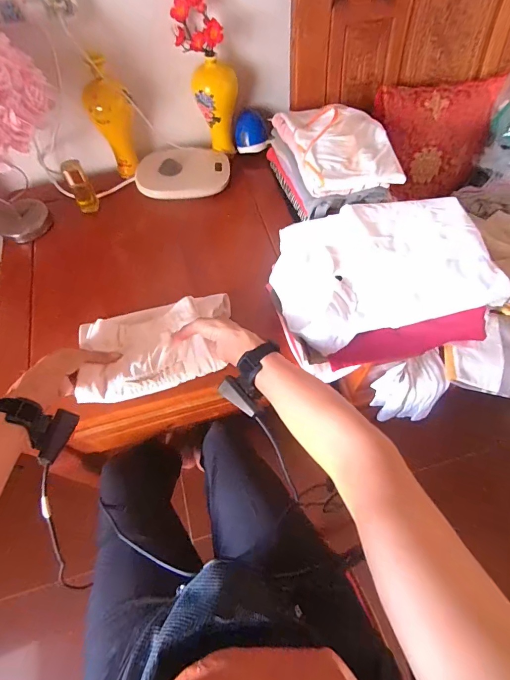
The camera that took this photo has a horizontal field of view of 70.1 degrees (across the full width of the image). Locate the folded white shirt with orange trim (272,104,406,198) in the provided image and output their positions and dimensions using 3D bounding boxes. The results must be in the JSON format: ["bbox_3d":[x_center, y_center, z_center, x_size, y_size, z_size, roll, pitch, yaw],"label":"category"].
[{"bbox_3d":[0.152,-0.393,0.703,0.172,0.044,0.284,-13,61,-6],"label":"folded white shirt with orange trim"}]

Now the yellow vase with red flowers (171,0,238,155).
[{"bbox_3d":[-0.101,-0.577,0.800,0.118,0.303,0.092,-6,60,-2],"label":"yellow vase with red flowers"}]

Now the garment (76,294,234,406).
[{"bbox_3d":[-0.160,0.008,0.613,0.255,0.048,0.155,-14,61,-6],"label":"garment"}]

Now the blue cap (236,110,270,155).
[{"bbox_3d":[-0.009,-0.511,0.899,0.085,0.071,0.059,-1,60,1],"label":"blue cap"}]

